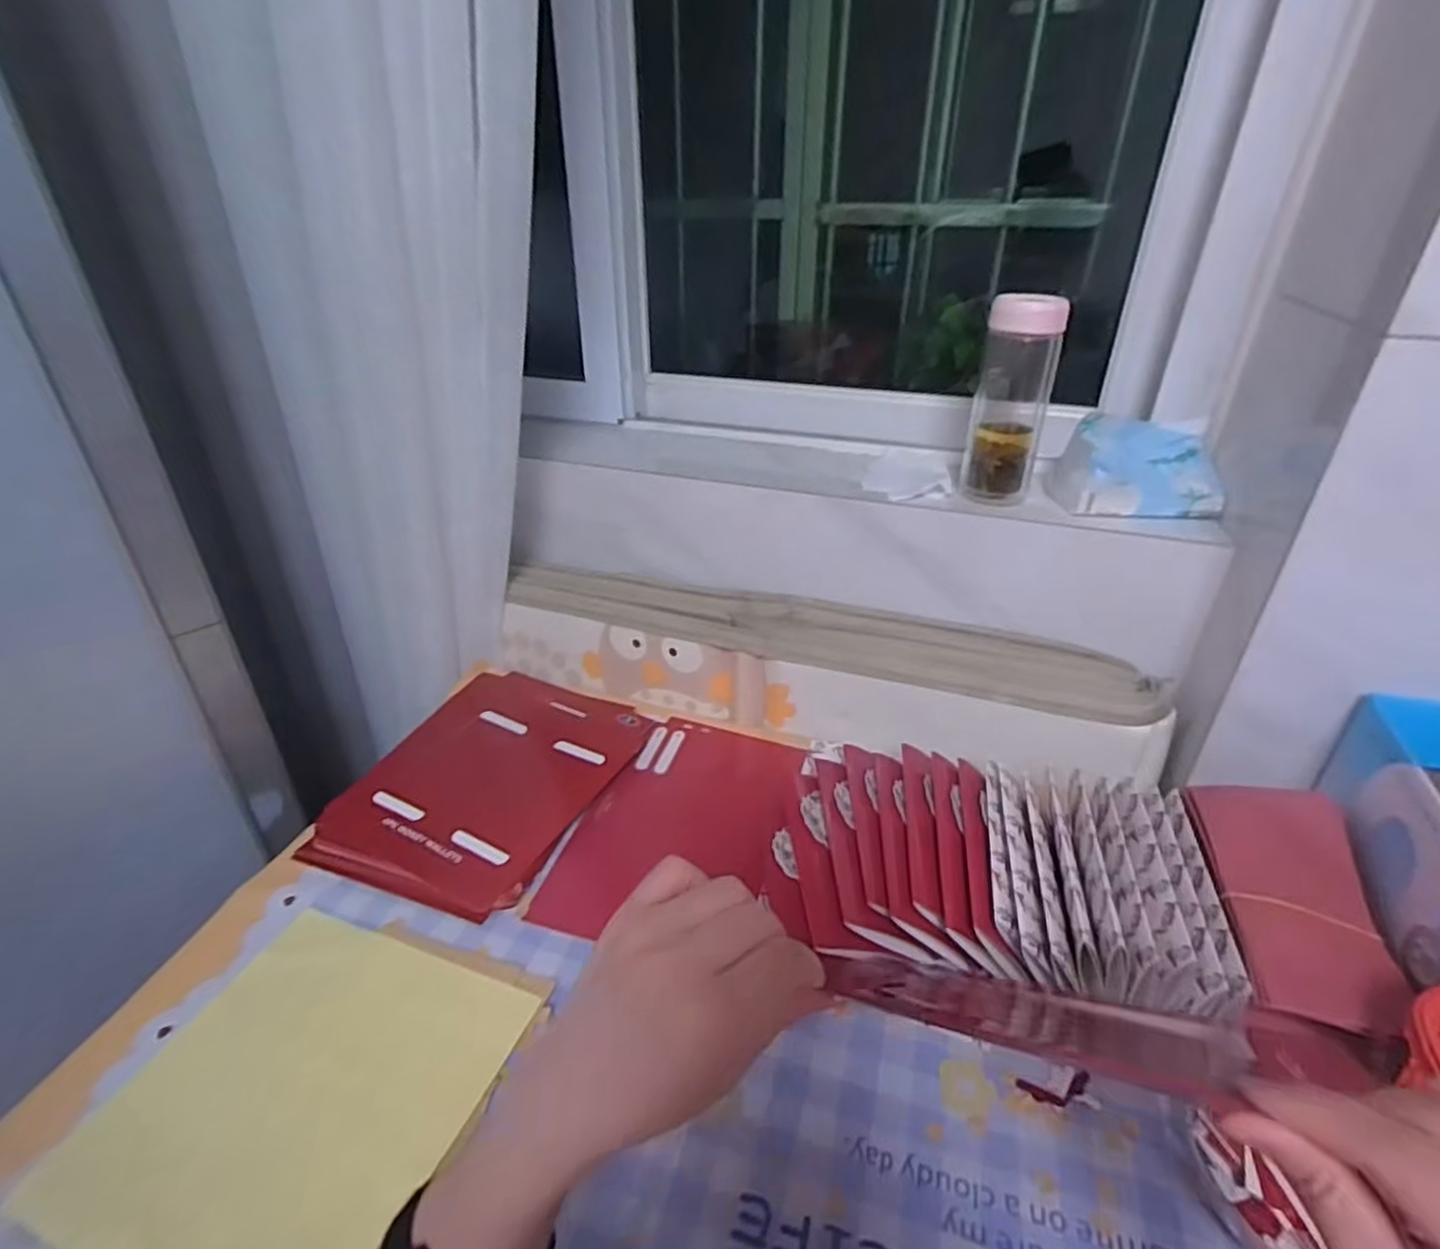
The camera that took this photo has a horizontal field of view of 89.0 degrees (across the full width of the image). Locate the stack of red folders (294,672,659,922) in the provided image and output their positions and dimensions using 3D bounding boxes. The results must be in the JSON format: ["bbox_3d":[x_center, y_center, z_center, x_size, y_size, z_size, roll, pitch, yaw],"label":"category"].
[{"bbox_3d":[-0.215,0.139,0.690,0.211,0.019,0.276,12,33,19],"label":"stack of red folders"}]

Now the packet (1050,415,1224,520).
[{"bbox_3d":[0.391,-0.145,0.681,0.143,0.073,0.079,13,33,19],"label":"packet"}]

